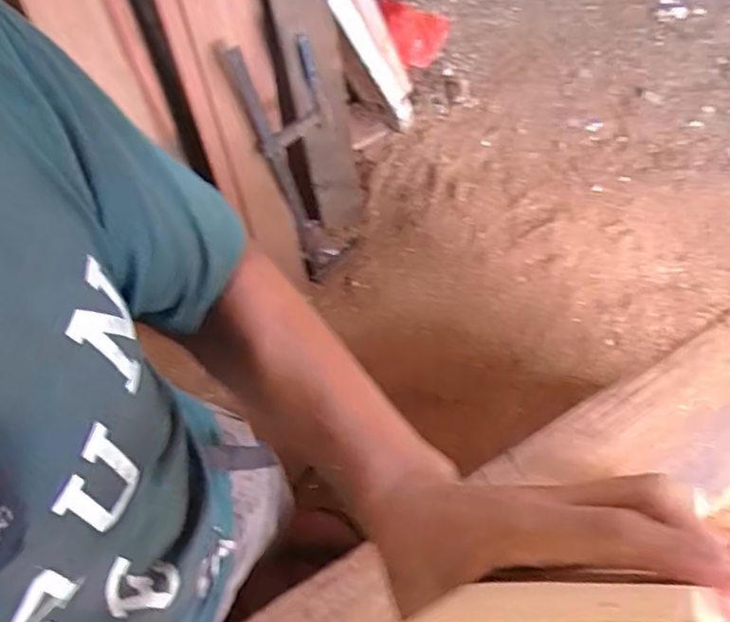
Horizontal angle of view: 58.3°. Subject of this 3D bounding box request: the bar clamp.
[{"bbox_3d":[-0.151,-0.329,1.485,0.183,0.676,0.106,-39,57,-19],"label":"bar clamp"}]

